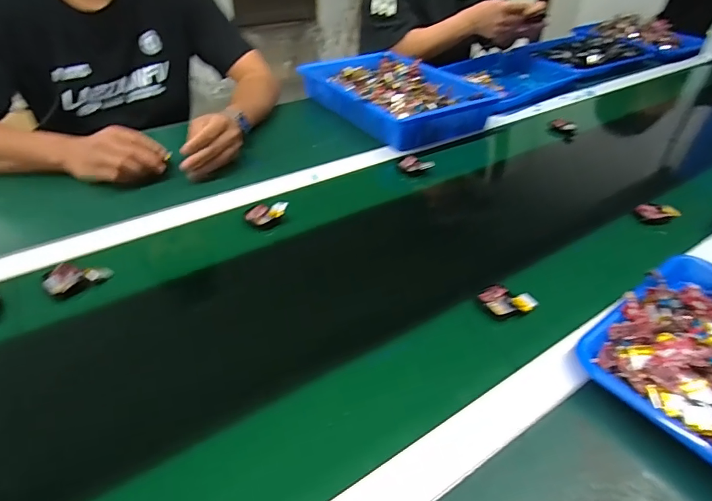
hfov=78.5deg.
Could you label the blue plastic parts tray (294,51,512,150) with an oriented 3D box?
[{"bbox_3d":[0.069,-0.318,0.888,0.251,0.058,0.367,-25,45,-31],"label":"blue plastic parts tray"}]

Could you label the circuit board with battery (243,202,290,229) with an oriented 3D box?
[{"bbox_3d":[-0.121,-0.050,0.591,0.055,0.025,0.028,-10,39,-15],"label":"circuit board with battery"}]

